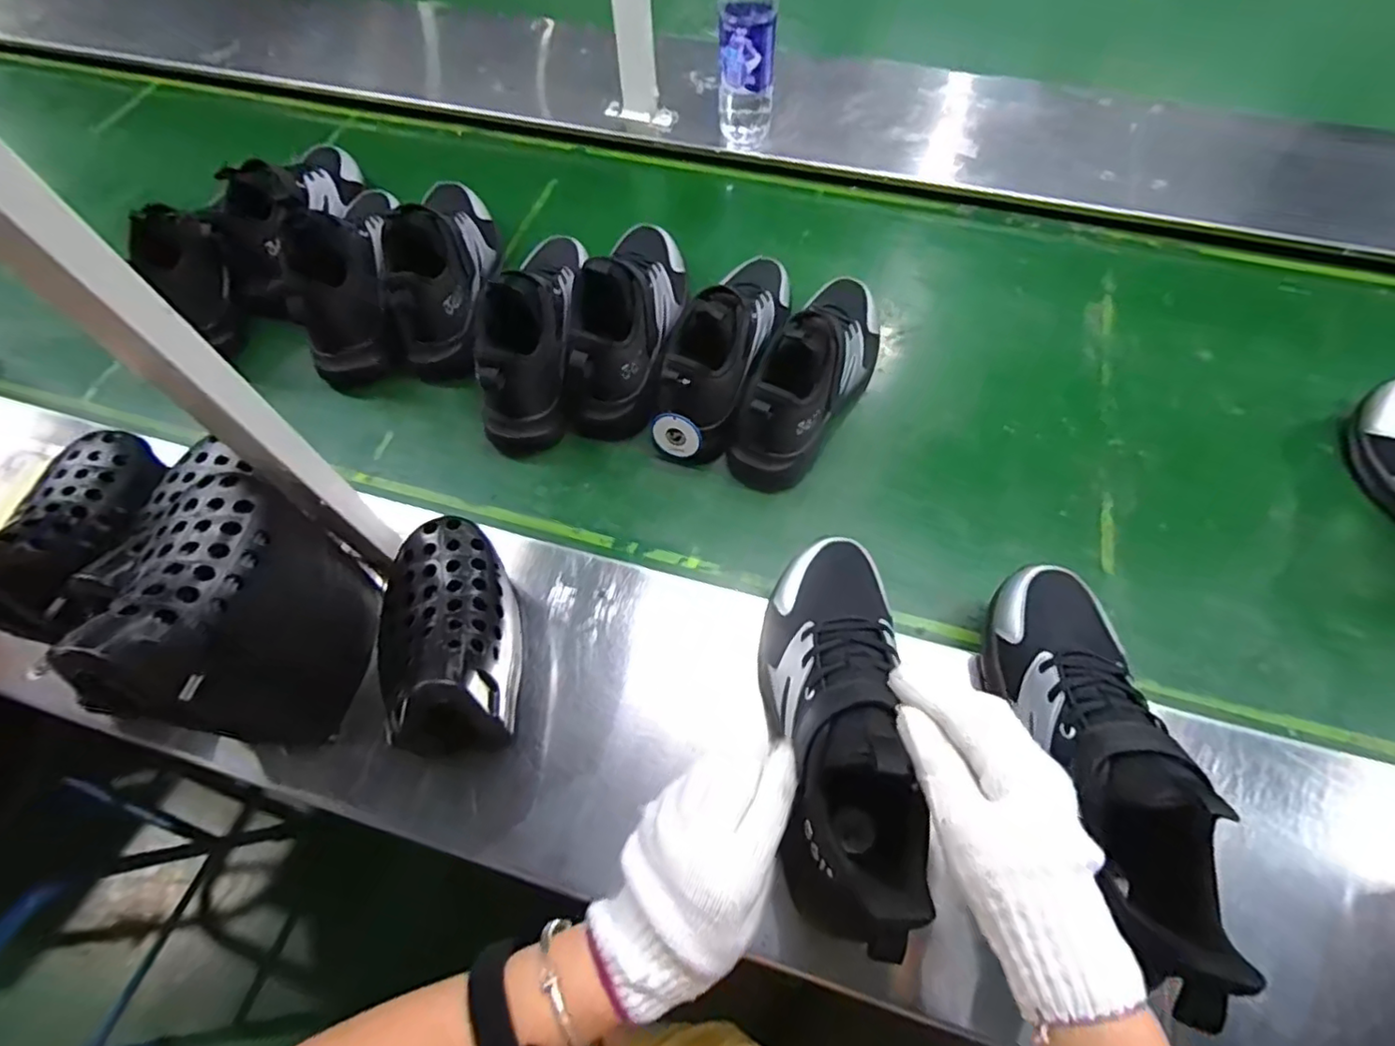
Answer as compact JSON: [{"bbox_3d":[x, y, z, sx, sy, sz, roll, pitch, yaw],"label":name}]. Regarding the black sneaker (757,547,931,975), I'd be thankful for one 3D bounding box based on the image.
[{"bbox_3d":[0.089,0.120,0.384,0.083,0.114,0.248,-2,49,1],"label":"black sneaker"}]

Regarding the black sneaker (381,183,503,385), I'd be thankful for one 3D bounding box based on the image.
[{"bbox_3d":[-0.268,-0.281,0.637,0.083,0.126,0.253,-2,63,1],"label":"black sneaker"}]

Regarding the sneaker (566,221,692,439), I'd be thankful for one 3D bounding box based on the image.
[{"bbox_3d":[-0.070,-0.215,0.604,0.085,0.118,0.249,5,63,5],"label":"sneaker"}]

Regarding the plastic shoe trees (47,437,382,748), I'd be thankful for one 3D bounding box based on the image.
[{"bbox_3d":[-0.276,0.057,0.386,0.067,0.184,0.144,7,63,4],"label":"plastic shoe trees"}]

